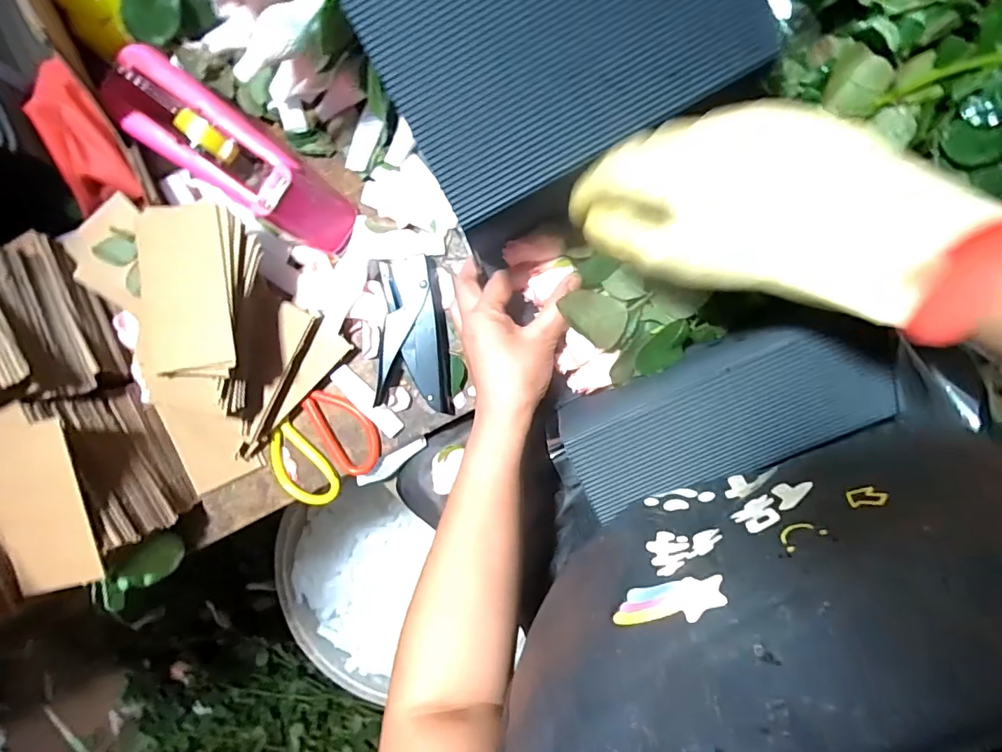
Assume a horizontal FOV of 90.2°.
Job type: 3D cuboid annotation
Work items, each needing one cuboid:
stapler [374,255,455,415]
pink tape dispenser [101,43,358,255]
[{"bbox_3d":[-0.088,-0.038,0.490,0.069,0.020,0.148,-3,92,6],"label":"stapler"},{"bbox_3d":[-0.231,-0.191,0.435,0.213,0.092,0.070,35,96,-15],"label":"pink tape dispenser"}]

